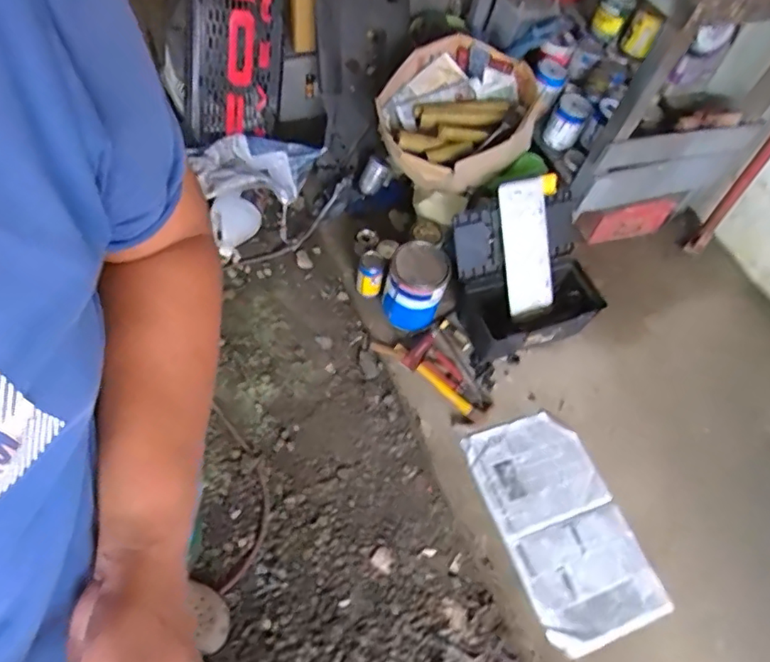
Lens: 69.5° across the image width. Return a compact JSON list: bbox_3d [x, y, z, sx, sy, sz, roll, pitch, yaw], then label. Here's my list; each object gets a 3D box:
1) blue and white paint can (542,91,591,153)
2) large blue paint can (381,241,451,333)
[{"bbox_3d":[0.566,-0.653,1.723,0.108,0.109,0.131,22,61,10],"label":"blue and white paint can"},{"bbox_3d":[0.085,-0.127,1.585,0.167,0.209,0.186,16,57,1],"label":"large blue paint can"}]

